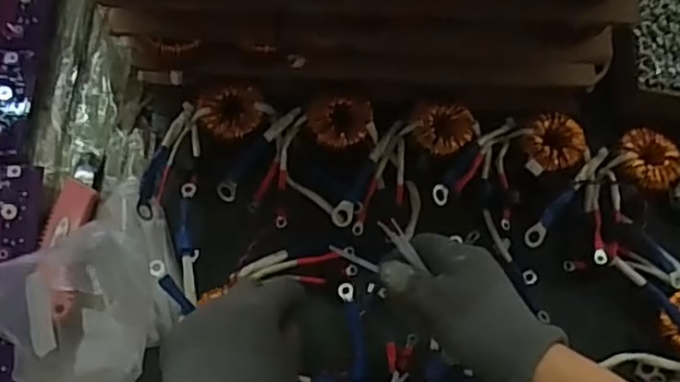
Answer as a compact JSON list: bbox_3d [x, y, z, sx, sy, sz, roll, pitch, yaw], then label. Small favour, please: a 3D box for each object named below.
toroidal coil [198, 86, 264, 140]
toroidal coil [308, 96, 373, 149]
[{"bbox_3d":[-0.095,-0.067,0.563,0.054,0.021,0.048,8,70,2],"label":"toroidal coil"},{"bbox_3d":[0.002,-0.058,0.563,0.055,0.021,0.046,-12,71,-5],"label":"toroidal coil"}]

